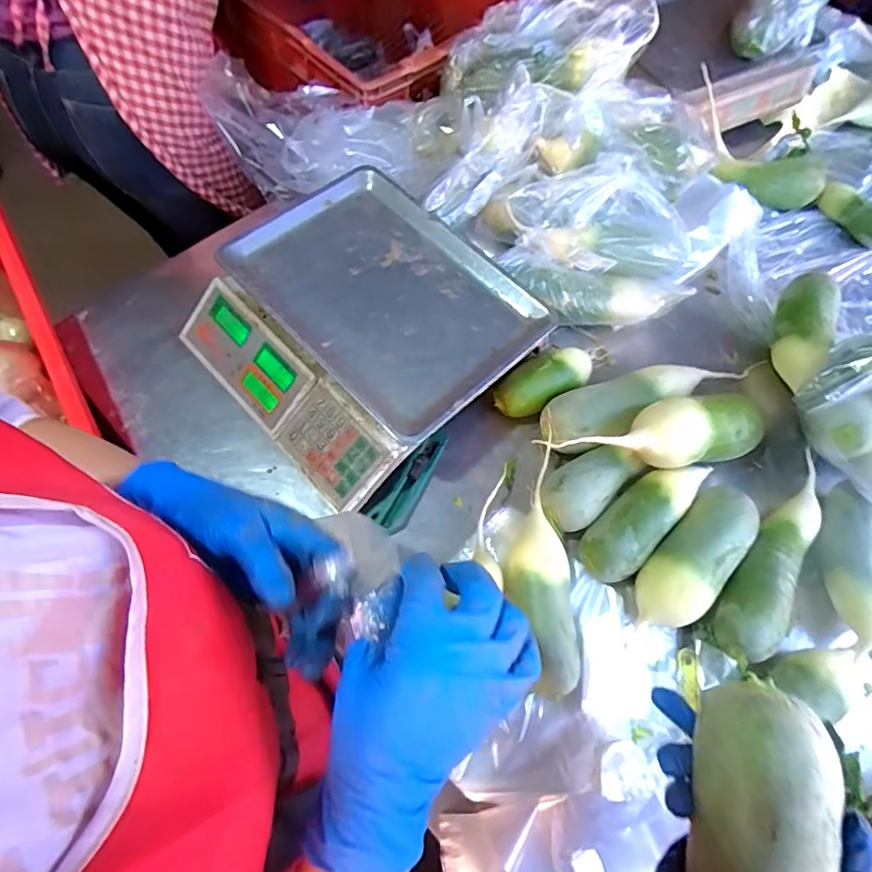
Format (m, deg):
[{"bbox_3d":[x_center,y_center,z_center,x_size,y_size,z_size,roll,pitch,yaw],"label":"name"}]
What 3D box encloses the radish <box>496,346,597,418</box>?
[{"bbox_3d":[0.130,-0.059,0.645,0.127,0.067,0.053,-30,70,-14],"label":"radish"}]

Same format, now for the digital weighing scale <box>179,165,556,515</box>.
[{"bbox_3d":[-0.087,-0.130,0.618,0.316,0.088,0.325,-40,72,-17],"label":"digital weighing scale"}]

